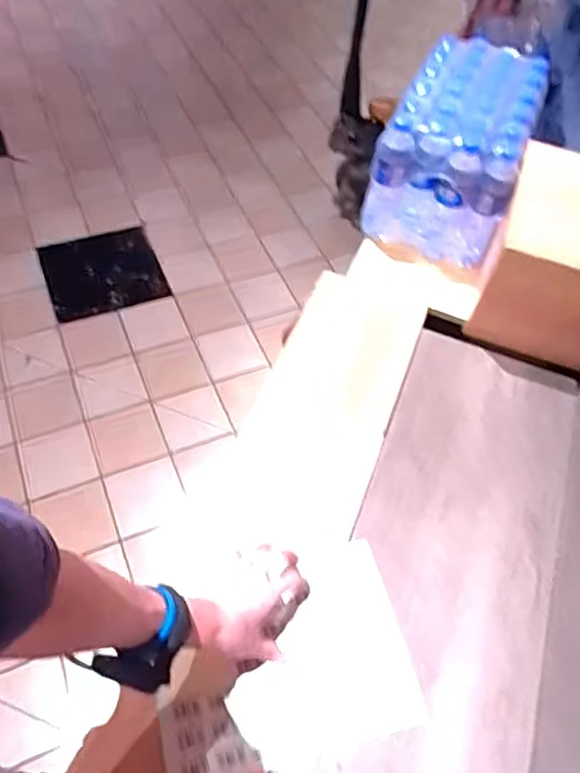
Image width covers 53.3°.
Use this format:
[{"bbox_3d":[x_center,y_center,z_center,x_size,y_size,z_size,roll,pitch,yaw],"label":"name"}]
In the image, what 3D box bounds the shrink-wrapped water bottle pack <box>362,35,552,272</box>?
[{"bbox_3d":[0.328,-0.450,1.115,0.240,0.247,0.357,24,56,12],"label":"shrink-wrapped water bottle pack"}]

